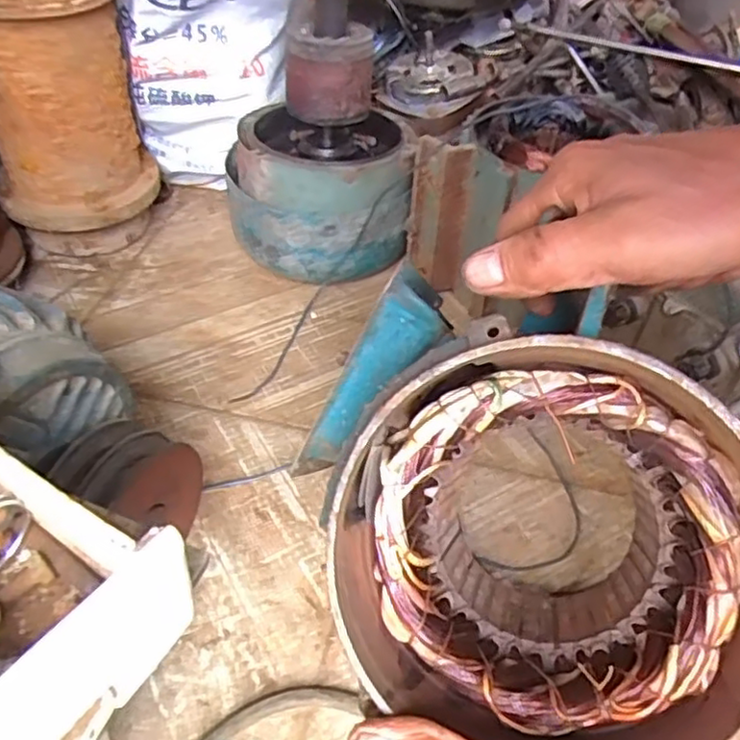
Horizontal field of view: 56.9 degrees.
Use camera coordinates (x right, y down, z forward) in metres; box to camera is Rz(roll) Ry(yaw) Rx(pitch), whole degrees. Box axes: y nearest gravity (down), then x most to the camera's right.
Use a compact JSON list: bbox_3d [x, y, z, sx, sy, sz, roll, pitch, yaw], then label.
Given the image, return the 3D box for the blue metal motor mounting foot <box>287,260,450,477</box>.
[{"bbox_3d":[0.000,0.005,0.329,0.031,0.019,0.111,36,94,30],"label":"blue metal motor mounting foot"}]

